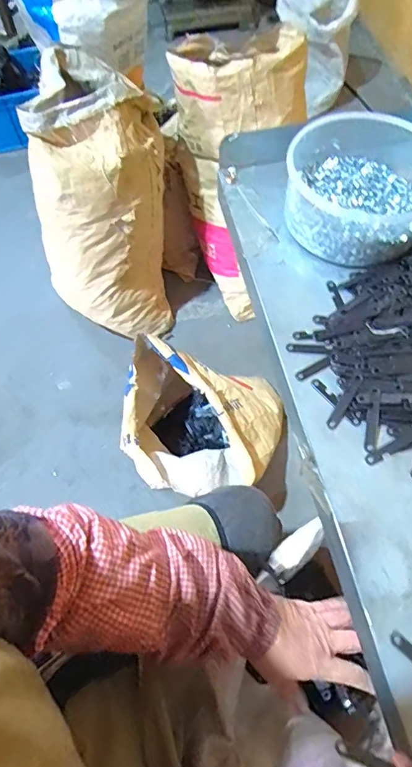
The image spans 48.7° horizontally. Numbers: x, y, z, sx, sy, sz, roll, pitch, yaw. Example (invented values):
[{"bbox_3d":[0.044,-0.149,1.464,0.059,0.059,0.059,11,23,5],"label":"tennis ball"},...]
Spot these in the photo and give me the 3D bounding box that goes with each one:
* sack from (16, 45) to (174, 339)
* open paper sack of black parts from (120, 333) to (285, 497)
[{"bbox_3d":[-0.262,-0.447,1.206,0.307,0.680,0.265,-10,35,-4],"label":"sack"},{"bbox_3d":[-0.009,0.097,1.122,0.362,0.258,0.346,-6,62,-2],"label":"open paper sack of black parts"}]

